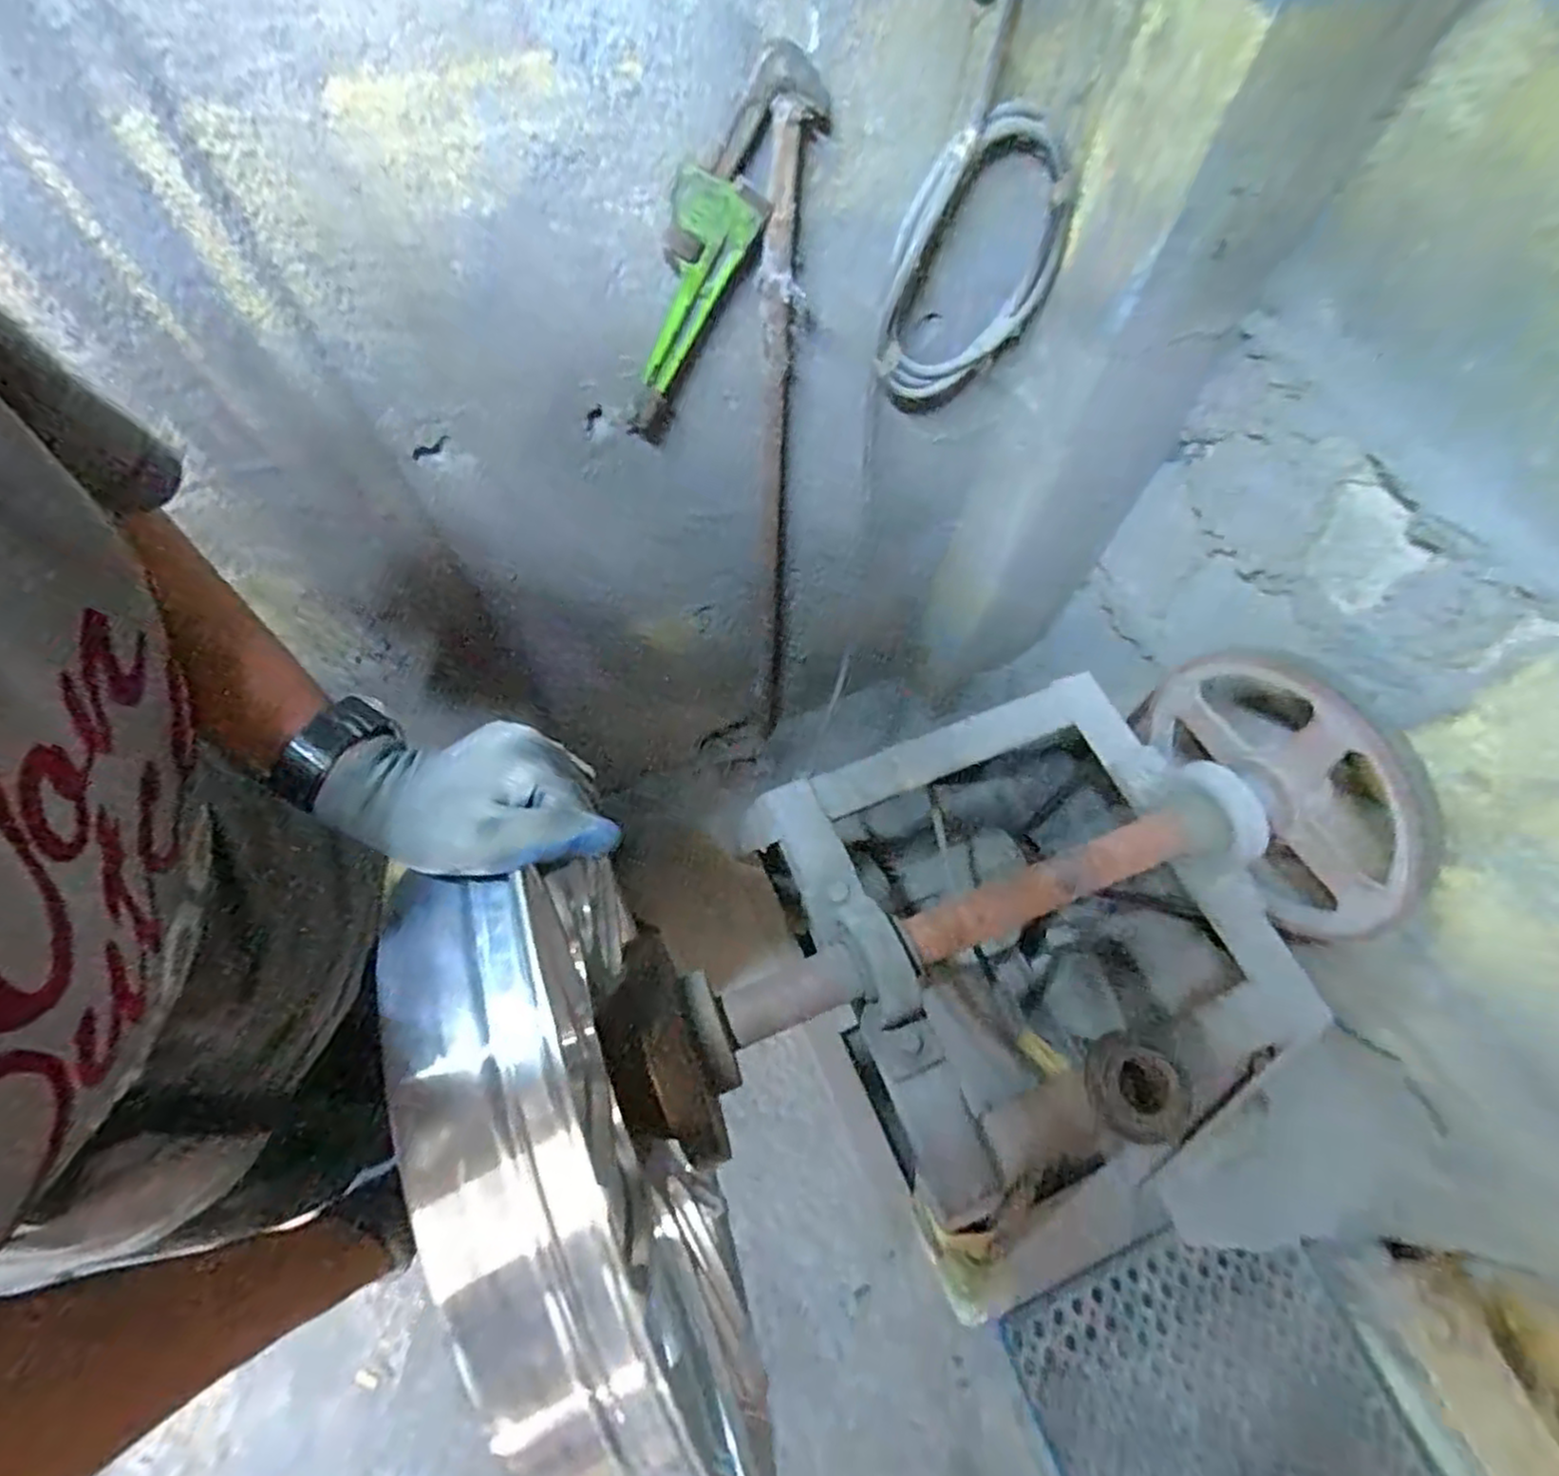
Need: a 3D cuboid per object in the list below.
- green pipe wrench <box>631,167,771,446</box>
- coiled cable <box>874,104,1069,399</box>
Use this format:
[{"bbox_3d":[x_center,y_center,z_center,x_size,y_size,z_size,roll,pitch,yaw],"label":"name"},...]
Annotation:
[{"bbox_3d":[-0.081,-0.335,0.598,0.060,0.232,0.027,-3,63,-27],"label":"green pipe wrench"},{"bbox_3d":[0.173,-0.426,0.654,0.187,0.216,0.048,-30,69,-14],"label":"coiled cable"}]

